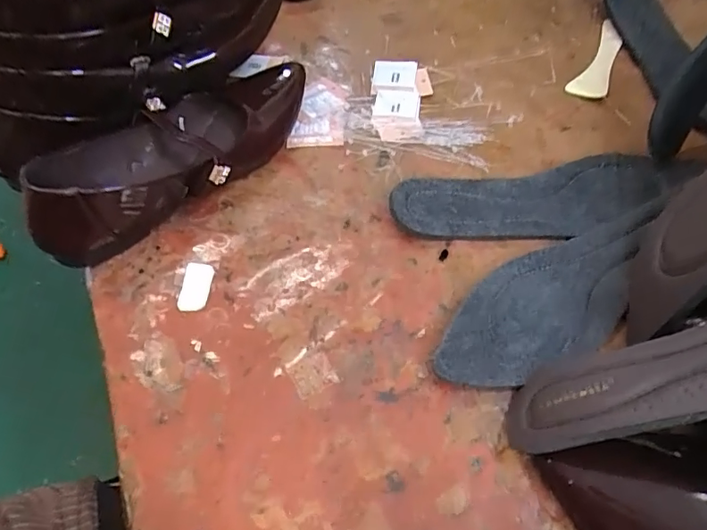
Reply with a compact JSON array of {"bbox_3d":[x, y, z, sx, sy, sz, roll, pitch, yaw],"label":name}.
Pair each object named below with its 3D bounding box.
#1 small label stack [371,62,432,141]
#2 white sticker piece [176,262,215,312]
[{"bbox_3d":[0.044,-0.154,0.480,0.054,0.005,0.111,-2,54,4],"label":"small label stack"},{"bbox_3d":[-0.113,0.016,0.374,0.020,0.004,0.038,5,58,-2],"label":"white sticker piece"}]

